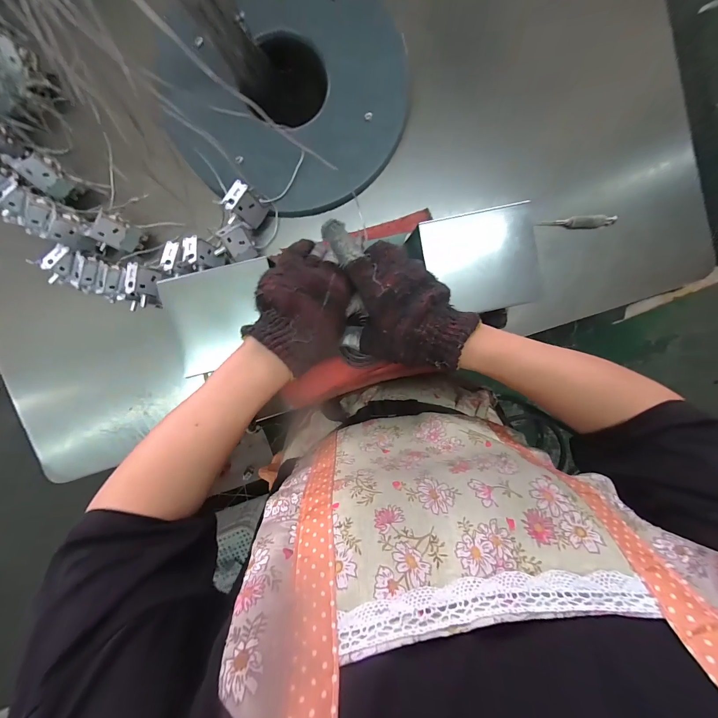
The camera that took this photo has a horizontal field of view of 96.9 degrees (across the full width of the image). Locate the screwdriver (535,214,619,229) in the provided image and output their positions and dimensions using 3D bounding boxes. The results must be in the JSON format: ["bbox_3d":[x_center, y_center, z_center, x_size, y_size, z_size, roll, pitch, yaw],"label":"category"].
[{"bbox_3d":[0.300,-0.185,0.435,0.093,0.021,0.016,4,96,15],"label":"screwdriver"}]

